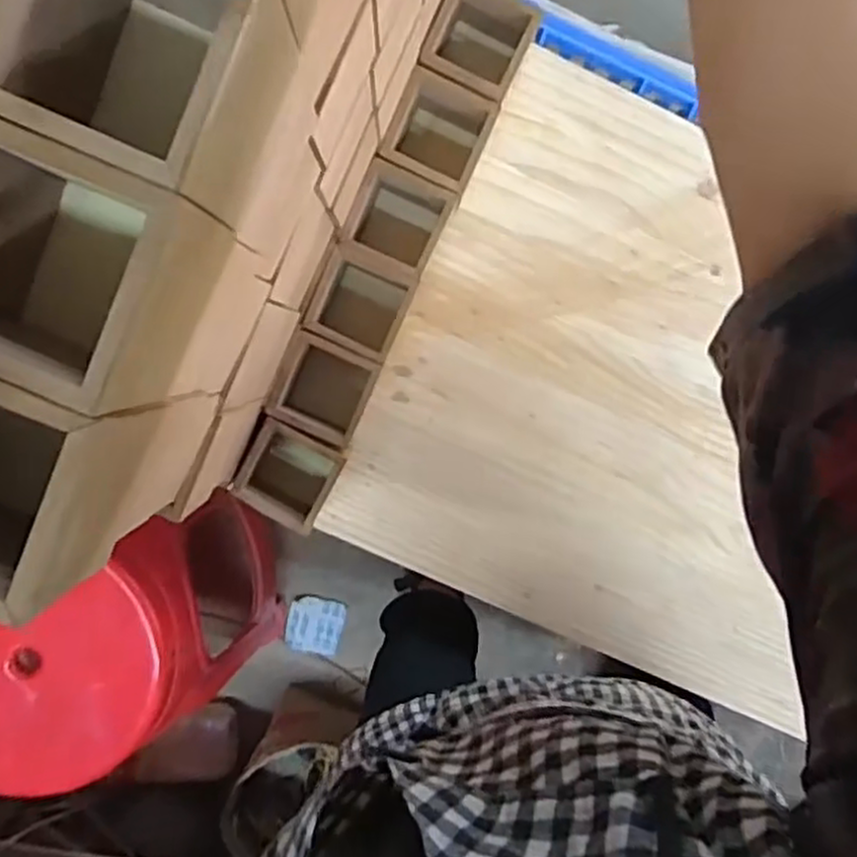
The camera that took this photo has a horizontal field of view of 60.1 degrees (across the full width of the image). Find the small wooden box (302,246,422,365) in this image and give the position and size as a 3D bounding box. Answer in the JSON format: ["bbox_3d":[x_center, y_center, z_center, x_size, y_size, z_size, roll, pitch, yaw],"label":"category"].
[{"bbox_3d":[-0.065,-0.125,0.760,0.094,0.086,0.090,24,95,-5],"label":"small wooden box"}]

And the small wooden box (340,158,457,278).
[{"bbox_3d":[-0.031,-0.206,0.751,0.083,0.091,0.090,25,95,-5],"label":"small wooden box"}]

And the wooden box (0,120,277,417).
[{"bbox_3d":[-0.152,-0.067,0.316,0.095,0.100,0.087,22,96,-5],"label":"wooden box"}]

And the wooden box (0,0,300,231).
[{"bbox_3d":[-0.116,-0.148,0.305,0.089,0.087,0.087,23,96,-5],"label":"wooden box"}]

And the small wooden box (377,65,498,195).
[{"bbox_3d":[0.012,-0.288,0.754,0.091,0.110,0.090,25,95,-5],"label":"small wooden box"}]

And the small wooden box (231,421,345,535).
[{"bbox_3d":[-0.140,0.042,0.774,0.085,0.084,0.089,28,95,-5],"label":"small wooden box"}]

